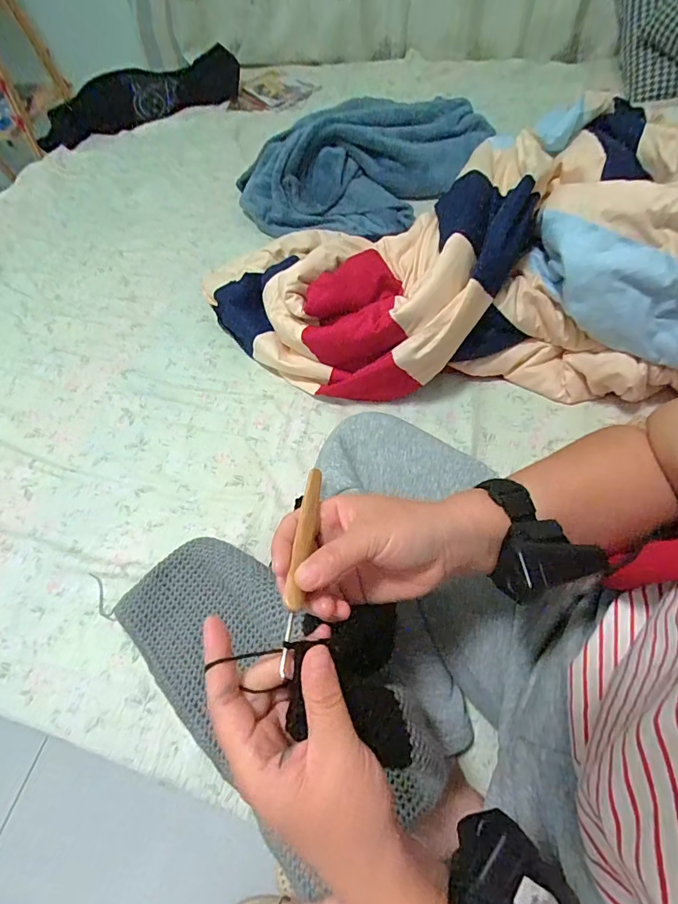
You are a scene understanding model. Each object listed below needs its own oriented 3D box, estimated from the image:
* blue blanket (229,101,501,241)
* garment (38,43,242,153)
[{"bbox_3d":[0.013,-0.609,0.929,0.444,0.139,0.345,26,63,19],"label":"blue blanket"},{"bbox_3d":[-0.584,-1.049,1.286,0.599,0.101,0.114,-26,59,-12],"label":"garment"}]

